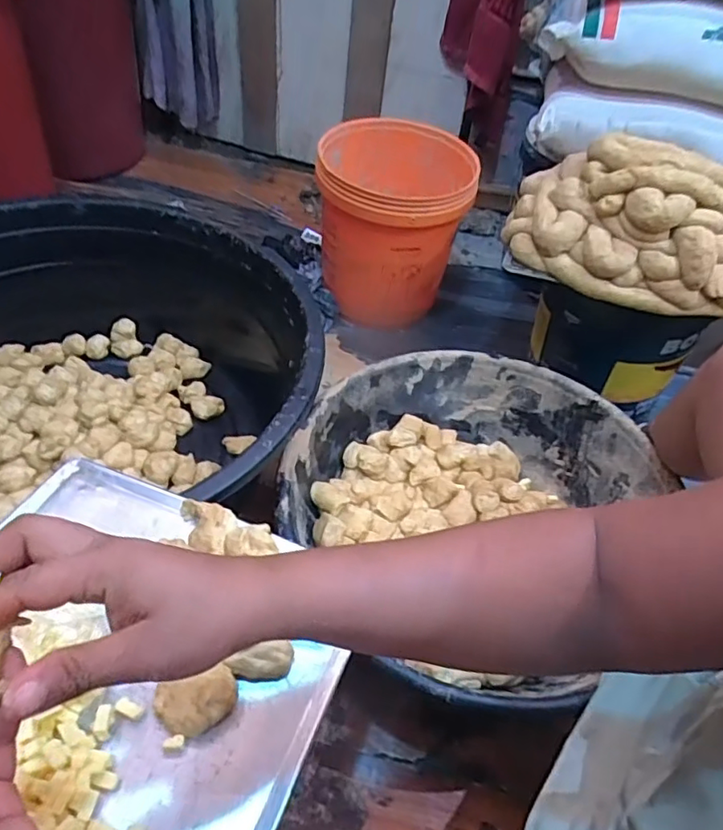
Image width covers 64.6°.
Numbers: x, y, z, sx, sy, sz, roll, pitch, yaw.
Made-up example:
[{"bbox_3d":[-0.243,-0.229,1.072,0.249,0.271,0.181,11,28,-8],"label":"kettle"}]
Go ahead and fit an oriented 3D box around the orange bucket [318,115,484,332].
[{"bbox_3d":[0.061,-0.377,1.177,0.279,0.335,0.279,3,47,-3],"label":"orange bucket"}]

